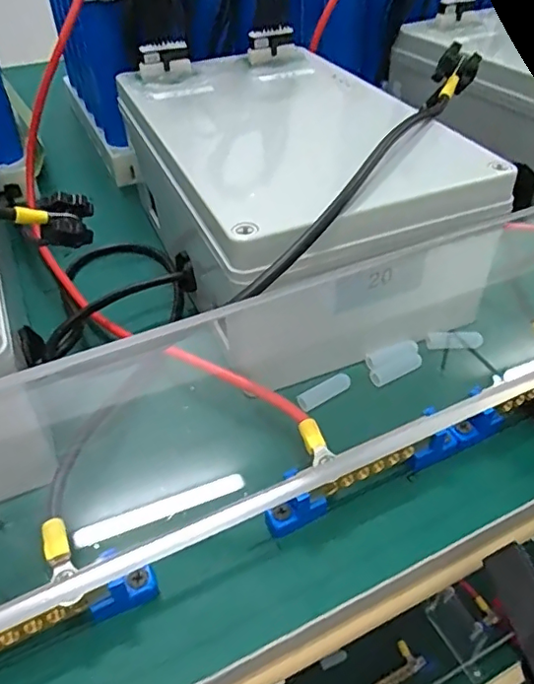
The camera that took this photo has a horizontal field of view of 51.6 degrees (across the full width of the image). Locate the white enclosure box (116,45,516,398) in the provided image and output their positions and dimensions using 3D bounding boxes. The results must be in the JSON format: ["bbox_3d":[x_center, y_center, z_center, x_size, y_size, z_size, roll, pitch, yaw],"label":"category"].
[{"bbox_3d":[0.008,-0.102,0.351,0.144,0.090,0.255,-17,45,-15],"label":"white enclosure box"}]

